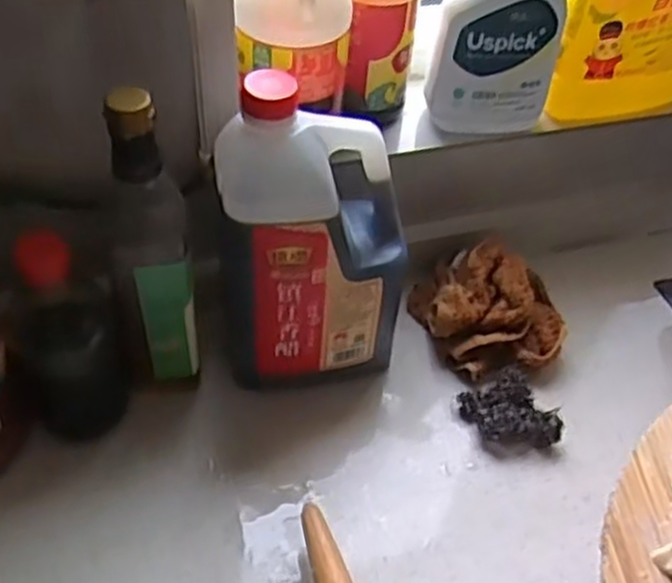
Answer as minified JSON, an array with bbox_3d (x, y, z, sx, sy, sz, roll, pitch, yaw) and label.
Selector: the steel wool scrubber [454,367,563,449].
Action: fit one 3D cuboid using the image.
[{"bbox_3d":[0.142,0.102,0.641,0.058,0.029,0.072,-21,53,-24],"label":"steel wool scrubber"}]

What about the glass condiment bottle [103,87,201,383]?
[{"bbox_3d":[-0.133,-0.027,0.570,0.060,0.267,0.068,-7,48,-13],"label":"glass condiment bottle"}]

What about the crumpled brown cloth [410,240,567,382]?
[{"bbox_3d":[0.138,0.012,0.692,0.118,0.074,0.121,-11,49,-17],"label":"crumpled brown cloth"}]

